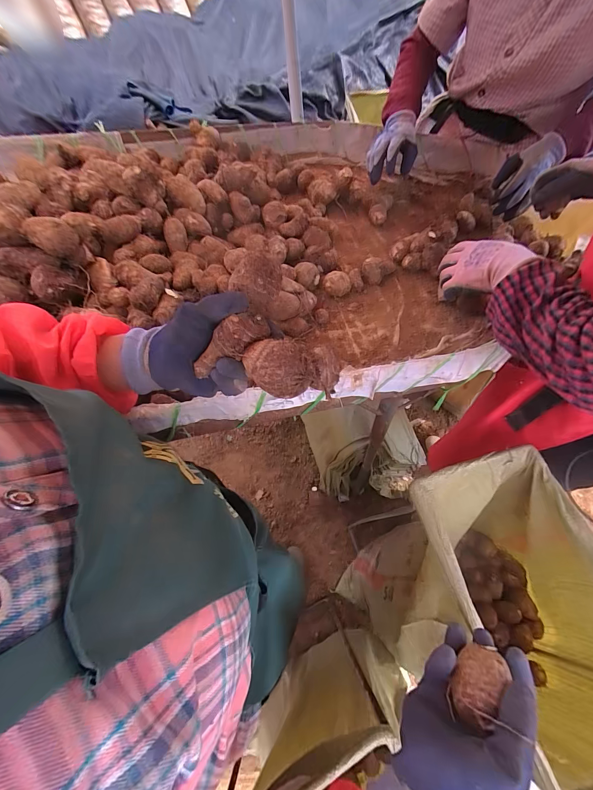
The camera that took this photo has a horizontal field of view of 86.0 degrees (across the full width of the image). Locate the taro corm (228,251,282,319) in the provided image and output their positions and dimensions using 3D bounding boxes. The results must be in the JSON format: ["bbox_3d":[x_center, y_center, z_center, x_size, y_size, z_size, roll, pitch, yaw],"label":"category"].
[{"bbox_3d":[-0.041,-0.114,0.325,0.042,0.041,0.045,22,64,14],"label":"taro corm"}]

